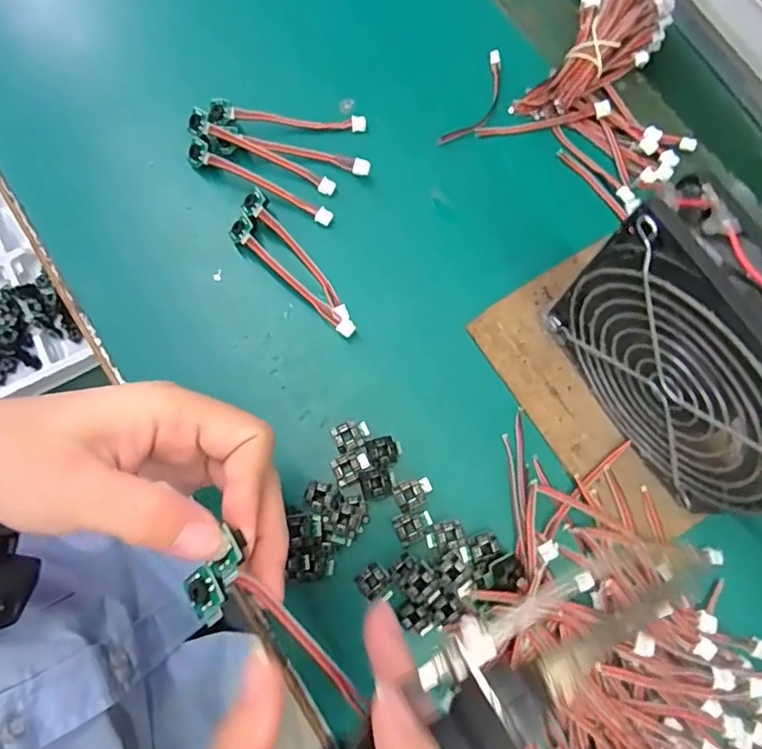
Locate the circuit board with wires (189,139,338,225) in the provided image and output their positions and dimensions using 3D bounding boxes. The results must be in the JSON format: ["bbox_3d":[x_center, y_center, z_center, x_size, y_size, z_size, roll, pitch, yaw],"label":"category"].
[{"bbox_3d":[-0.067,-0.107,0.316,0.087,0.011,0.013,25,79,7],"label":"circuit board with wires"}]

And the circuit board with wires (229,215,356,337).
[{"bbox_3d":[-0.047,-0.049,0.305,0.085,0.017,0.012,43,81,10],"label":"circuit board with wires"}]

